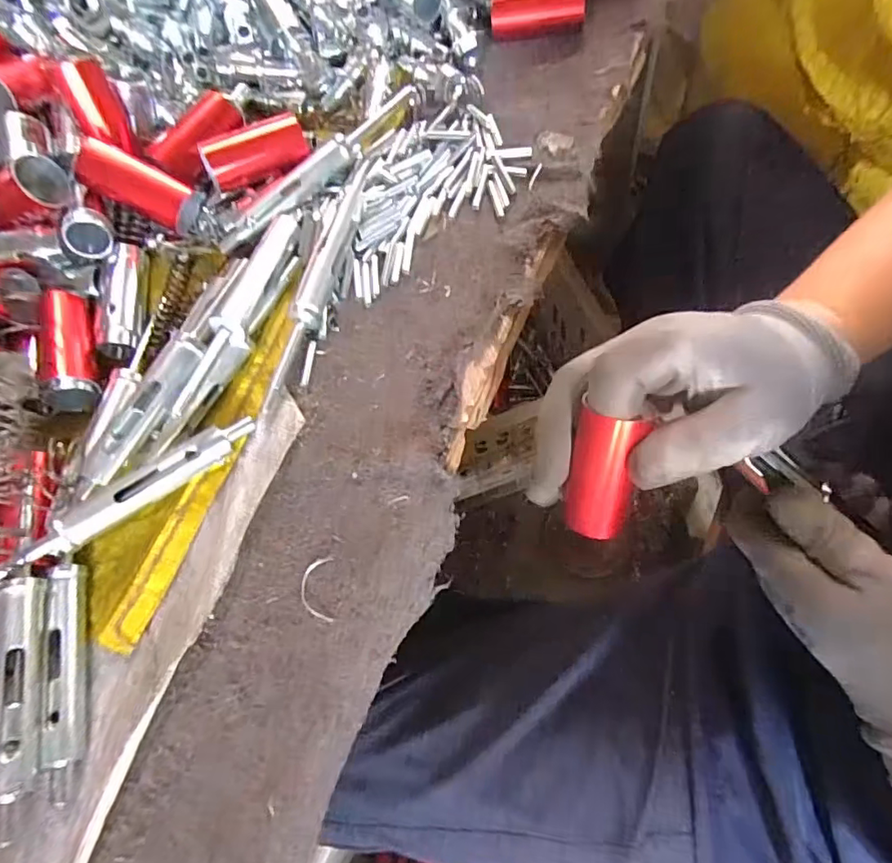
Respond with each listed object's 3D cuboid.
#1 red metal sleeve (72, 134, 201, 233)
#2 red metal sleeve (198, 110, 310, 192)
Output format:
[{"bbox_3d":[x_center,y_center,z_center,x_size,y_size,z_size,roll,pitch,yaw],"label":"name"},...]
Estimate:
[{"bbox_3d":[-0.185,-0.147,0.323,0.066,0.021,0.026,26,72,-18],"label":"red metal sleeve"},{"bbox_3d":[-0.119,-0.175,0.336,0.062,0.022,0.023,-26,66,-2],"label":"red metal sleeve"}]

